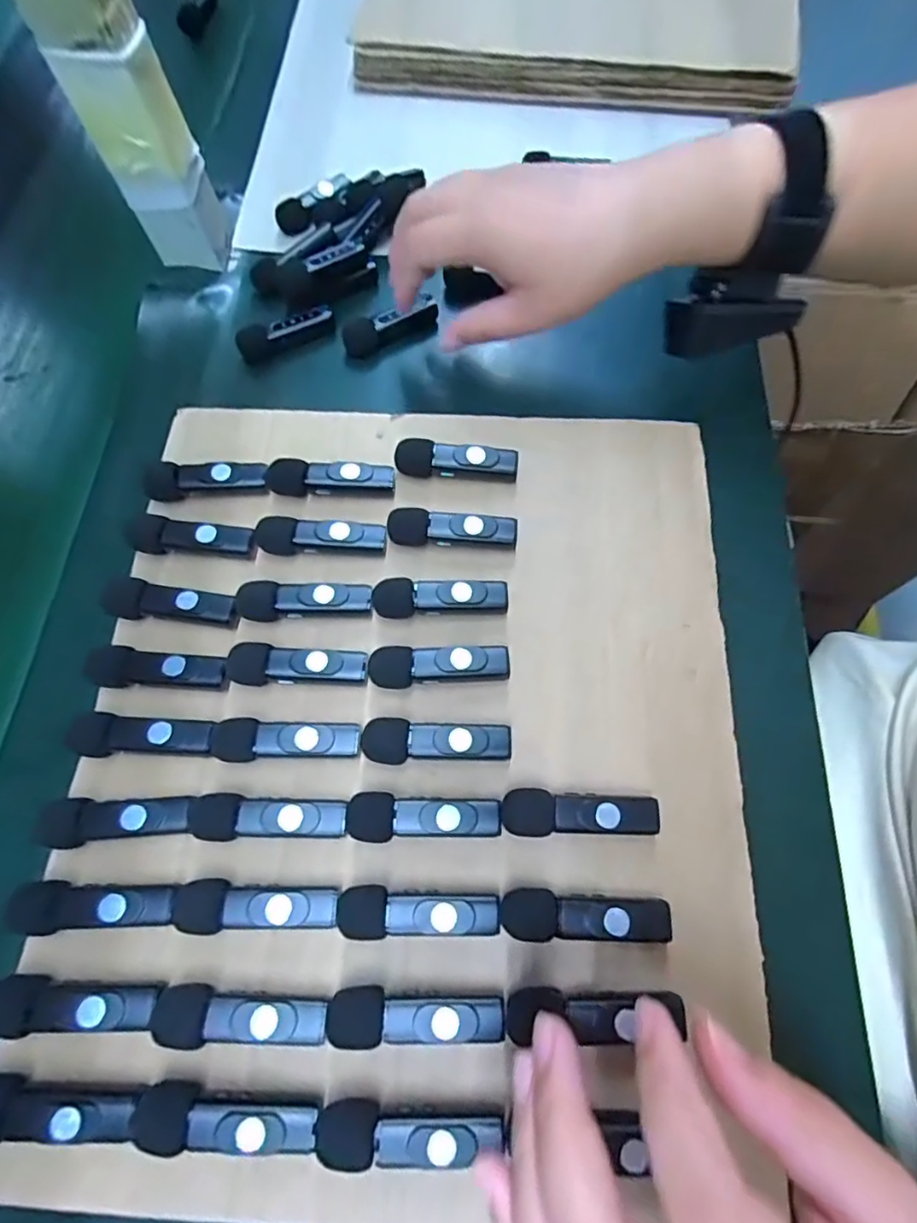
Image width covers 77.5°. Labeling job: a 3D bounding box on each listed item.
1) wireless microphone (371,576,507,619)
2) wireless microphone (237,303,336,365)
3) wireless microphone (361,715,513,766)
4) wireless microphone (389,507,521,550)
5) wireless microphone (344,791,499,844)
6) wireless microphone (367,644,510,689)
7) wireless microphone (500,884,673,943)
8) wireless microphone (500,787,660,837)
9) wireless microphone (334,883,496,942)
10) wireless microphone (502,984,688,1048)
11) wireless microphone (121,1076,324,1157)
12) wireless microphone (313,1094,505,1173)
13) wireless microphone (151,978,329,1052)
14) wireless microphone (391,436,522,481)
[{"bbox_3d":[-0.009,-0.006,0.278,0.063,0.017,0.019,1,68,4],"label":"wireless microphone"},{"bbox_3d":[-0.113,-0.182,0.370,0.064,0.015,0.019,-27,69,-7],"label":"wireless microphone"},{"bbox_3d":[-0.010,0.058,0.255,0.065,0.019,0.019,1,68,4],"label":"wireless microphone"},{"bbox_3d":[-0.003,-0.041,0.291,0.064,0.017,0.018,3,68,5],"label":"wireless microphone"},{"bbox_3d":[-0.015,0.088,0.244,0.064,0.017,0.019,1,68,4],"label":"wireless microphone"},{"bbox_3d":[-0.009,0.025,0.267,0.064,0.017,0.020,-4,68,3],"label":"wireless microphone"},{"bbox_3d":[0.051,0.122,0.230,0.066,0.018,0.018,4,68,6],"label":"wireless microphone"},{"bbox_3d":[0.051,0.085,0.243,0.065,0.016,0.018,-2,68,4],"label":"wireless microphone"},{"bbox_3d":[-0.016,0.122,0.231,0.063,0.019,0.018,2,68,5],"label":"wireless microphone"},{"bbox_3d":[0.052,0.152,0.216,0.068,0.014,0.015,1,75,0],"label":"wireless microphone"},{"bbox_3d":[-0.083,0.182,0.204,0.064,0.015,0.016,2,68,5],"label":"wireless microphone"},{"bbox_3d":[-0.018,0.186,0.201,0.064,0.015,0.015,1,68,5],"label":"wireless microphone"},{"bbox_3d":[-0.082,0.154,0.215,0.063,0.011,0.017,4,68,6],"label":"wireless microphone"},{"bbox_3d":[-0.001,-0.080,0.305,0.064,0.016,0.017,4,68,6],"label":"wireless microphone"}]

